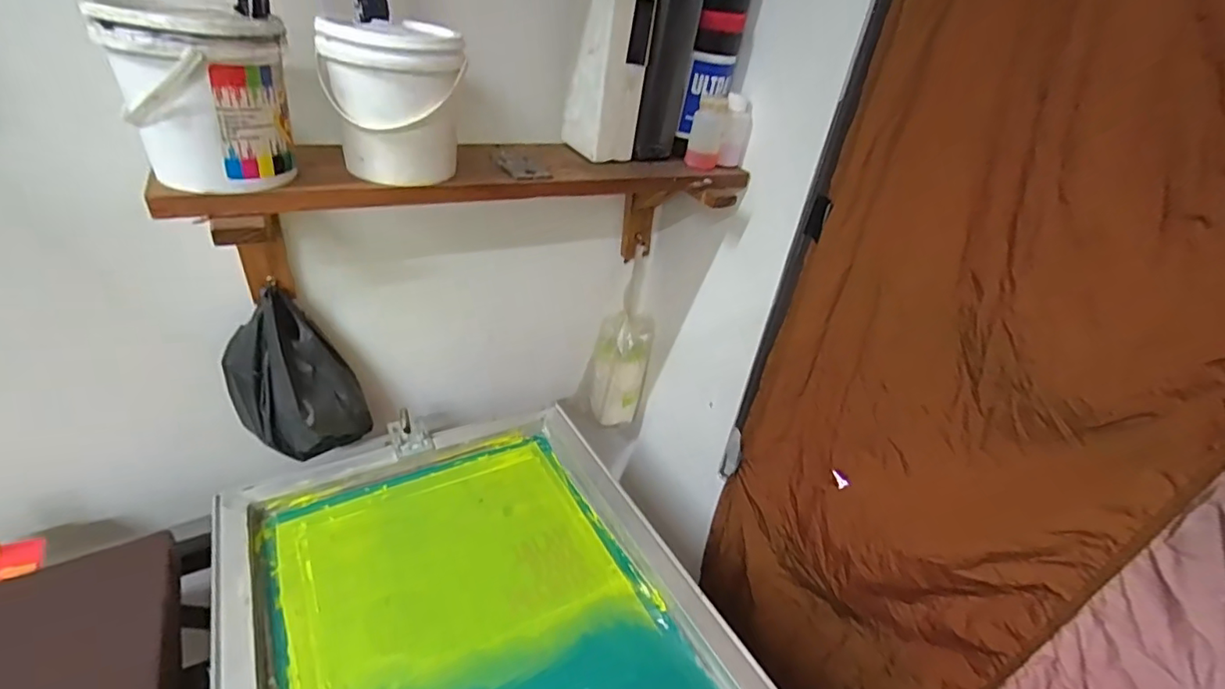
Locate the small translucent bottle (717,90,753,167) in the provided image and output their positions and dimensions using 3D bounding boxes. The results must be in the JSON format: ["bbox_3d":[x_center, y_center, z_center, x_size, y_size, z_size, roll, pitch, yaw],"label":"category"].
[{"bbox_3d":[0.162,-0.280,0.712,0.037,0.084,0.048,15,33,15],"label":"small translucent bottle"}]

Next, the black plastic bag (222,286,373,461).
[{"bbox_3d":[-0.412,0.047,0.700,0.150,0.197,0.083,-12,38,-29],"label":"black plastic bag"}]

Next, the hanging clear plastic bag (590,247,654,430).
[{"bbox_3d":[0.010,0.004,1.004,0.123,0.316,0.064,9,32,1],"label":"hanging clear plastic bag"}]

